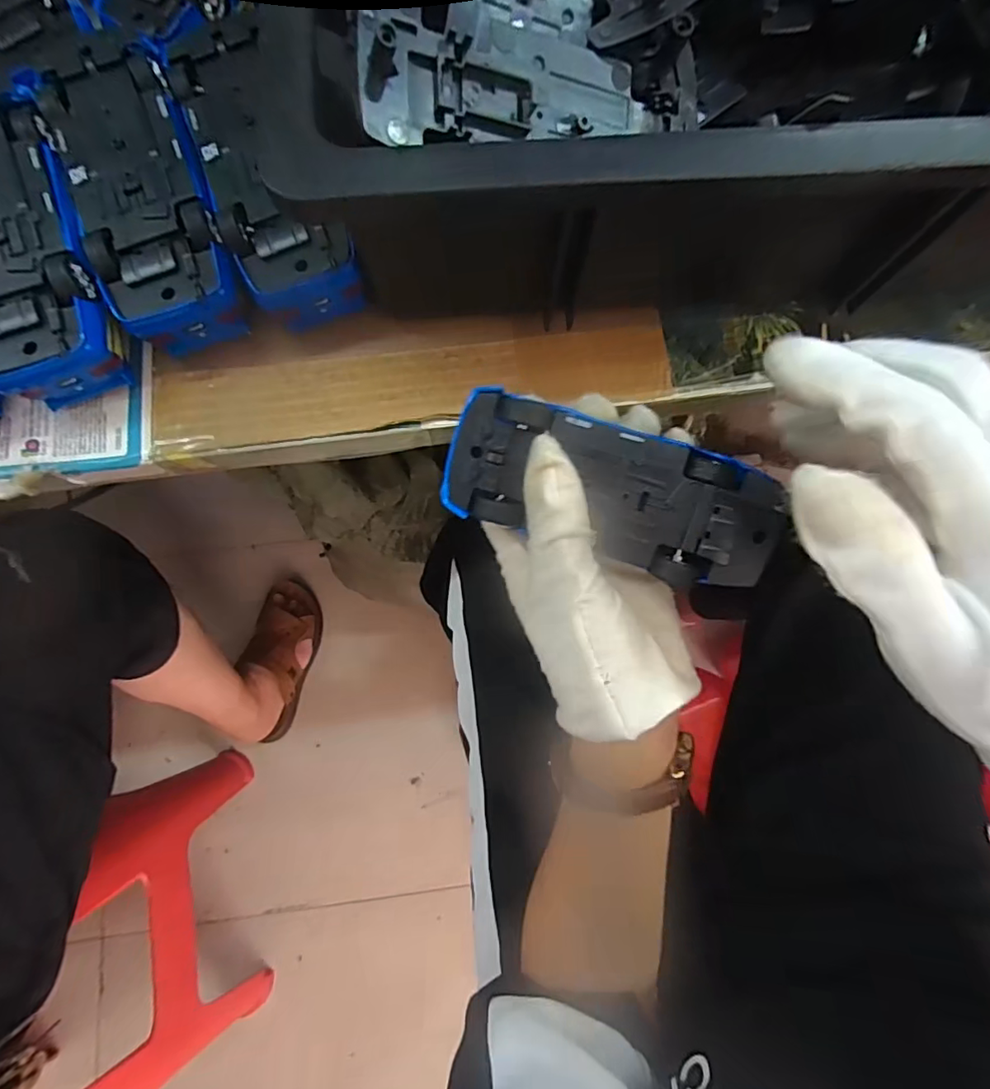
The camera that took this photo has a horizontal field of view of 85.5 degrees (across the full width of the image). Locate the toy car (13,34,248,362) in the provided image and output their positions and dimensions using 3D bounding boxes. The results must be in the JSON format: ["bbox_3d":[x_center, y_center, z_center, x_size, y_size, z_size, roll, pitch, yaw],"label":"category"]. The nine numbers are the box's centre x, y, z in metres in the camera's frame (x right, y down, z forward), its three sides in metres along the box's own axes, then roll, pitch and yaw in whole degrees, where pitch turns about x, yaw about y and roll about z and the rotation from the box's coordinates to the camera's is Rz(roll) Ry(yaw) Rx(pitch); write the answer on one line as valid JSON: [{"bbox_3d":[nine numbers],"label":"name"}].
[{"bbox_3d":[-0.149,-0.145,0.235,0.053,0.041,0.121,-21,77,-4],"label":"toy car"}]

